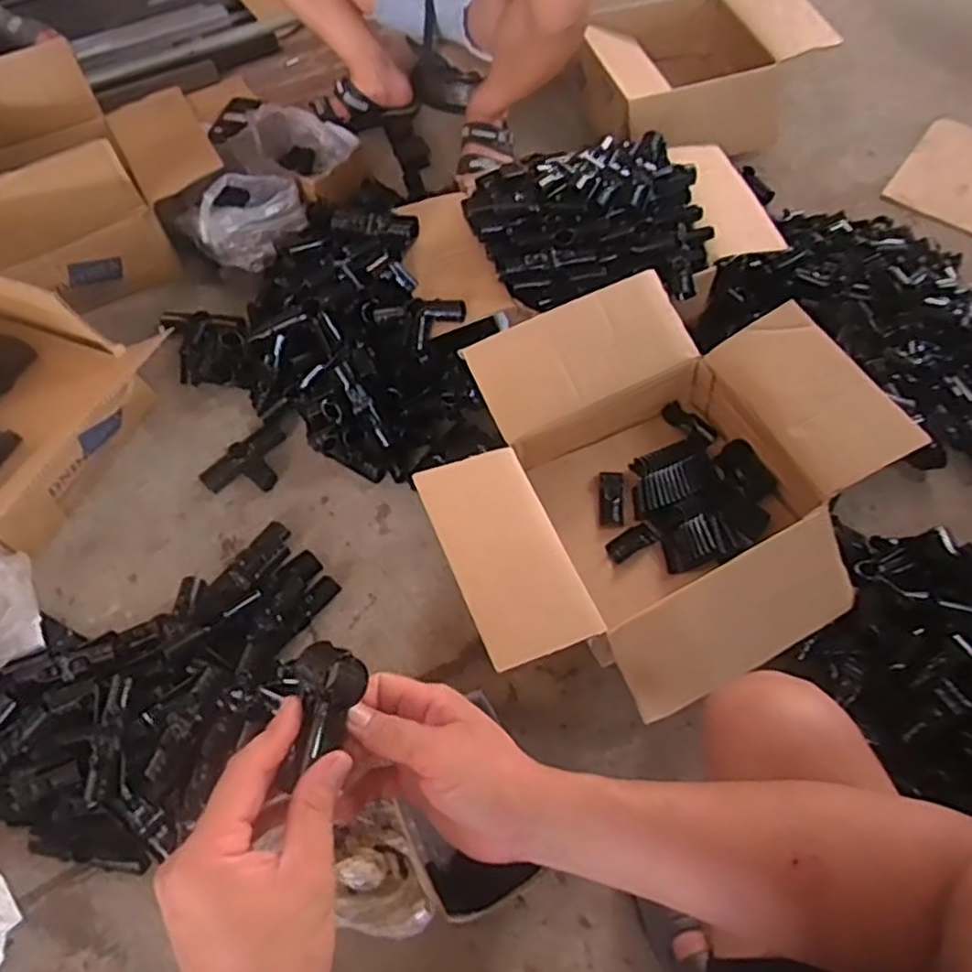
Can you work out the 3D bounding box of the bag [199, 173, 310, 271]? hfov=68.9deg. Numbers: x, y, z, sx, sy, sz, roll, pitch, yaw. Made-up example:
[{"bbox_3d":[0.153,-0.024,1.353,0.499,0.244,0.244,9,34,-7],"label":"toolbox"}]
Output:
[{"bbox_3d":[-0.388,-0.436,1.174,0.175,0.111,0.112,-17,63,-8],"label":"bag"}]

